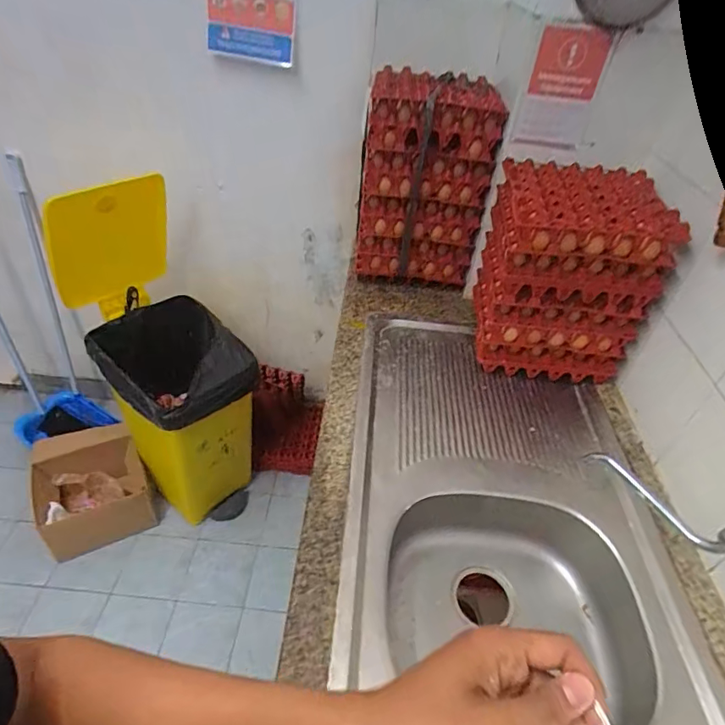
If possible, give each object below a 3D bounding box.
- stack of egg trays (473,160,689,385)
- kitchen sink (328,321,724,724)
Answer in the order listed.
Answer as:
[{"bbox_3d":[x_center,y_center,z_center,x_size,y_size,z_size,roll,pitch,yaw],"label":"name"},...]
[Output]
[{"bbox_3d":[0.396,-0.170,0.994,0.269,0.375,0.243,7,40,1],"label":"stack of egg trays"},{"bbox_3d":[0.223,0.251,0.865,0.482,0.149,0.835,5,40,-1],"label":"kitchen sink"}]

